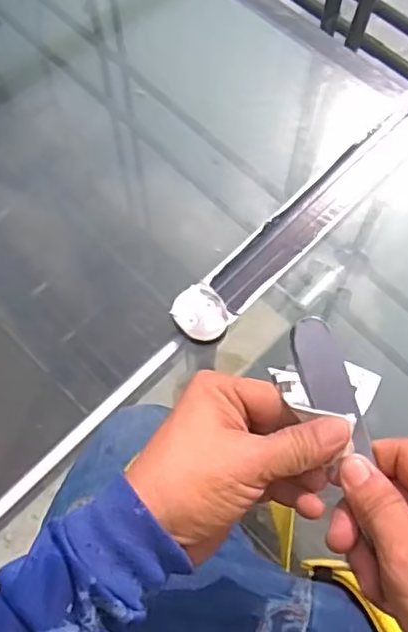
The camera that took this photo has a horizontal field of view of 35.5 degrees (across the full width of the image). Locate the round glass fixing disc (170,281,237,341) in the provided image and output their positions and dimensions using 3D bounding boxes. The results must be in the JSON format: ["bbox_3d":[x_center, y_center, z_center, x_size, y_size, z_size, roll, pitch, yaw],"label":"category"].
[{"bbox_3d":[-0.003,-0.003,0.801,0.061,0.017,0.072,-37,73,-14],"label":"round glass fixing disc"}]

